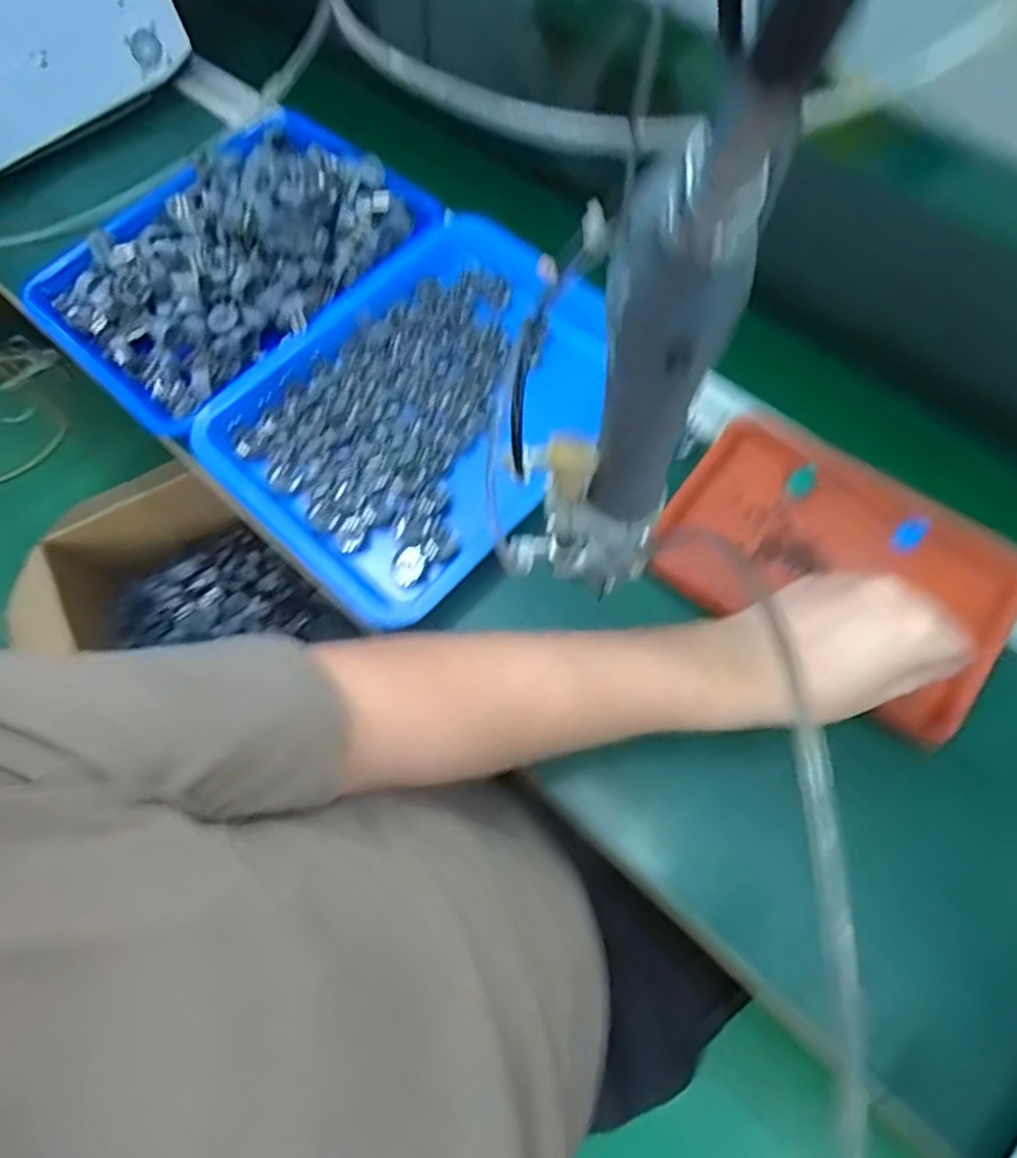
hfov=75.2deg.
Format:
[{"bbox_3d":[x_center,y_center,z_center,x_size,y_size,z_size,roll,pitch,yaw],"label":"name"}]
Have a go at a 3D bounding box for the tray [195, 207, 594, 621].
[{"bbox_3d":[-0.060,-0.153,0.553,0.255,0.029,0.343,39,75,16],"label":"tray"}]

